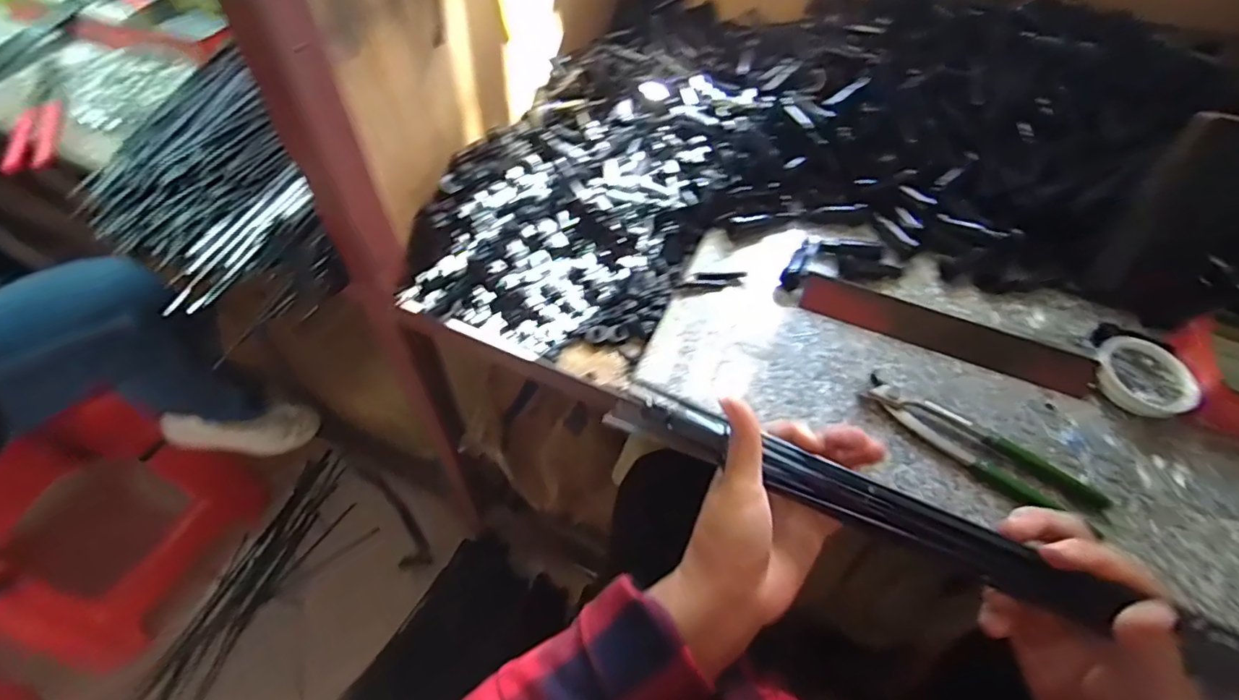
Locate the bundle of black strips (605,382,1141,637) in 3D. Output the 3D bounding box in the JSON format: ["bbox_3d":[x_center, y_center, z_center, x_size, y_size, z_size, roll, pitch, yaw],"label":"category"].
[{"bbox_3d":[0.118,0.078,0.337,0.277,0.027,0.035,20,56,26],"label":"bundle of black strips"}]

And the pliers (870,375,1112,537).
[{"bbox_3d":[0.296,0.083,0.465,0.188,0.020,0.042,29,59,16],"label":"pliers"}]

